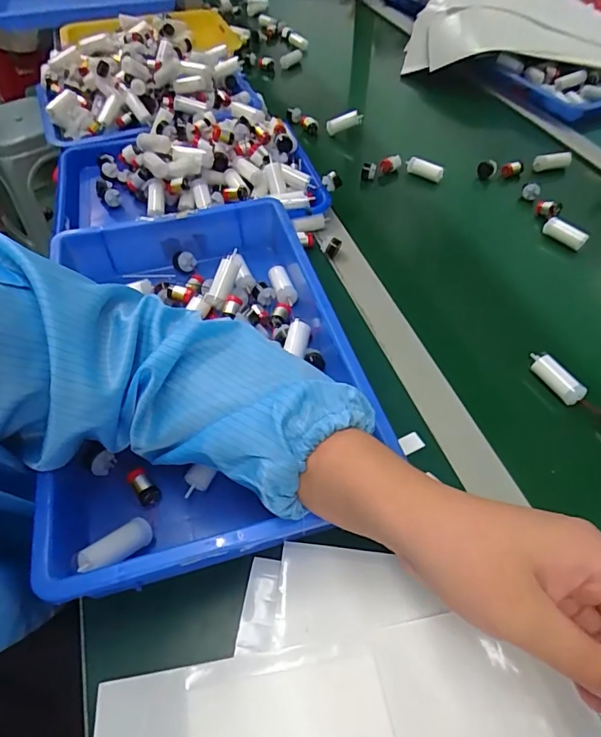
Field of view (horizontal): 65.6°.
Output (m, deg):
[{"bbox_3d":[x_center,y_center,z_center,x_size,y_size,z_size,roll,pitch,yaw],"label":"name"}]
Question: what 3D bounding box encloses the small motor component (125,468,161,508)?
[{"bbox_3d":[-0.119,0.090,0.355,0.015,0.011,0.033,-37,78,-26],"label":"small motor component"}]

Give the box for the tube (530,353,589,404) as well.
[{"bbox_3d":[0.236,0.008,0.432,0.016,0.020,0.056,-29,58,-20],"label":"tube"}]

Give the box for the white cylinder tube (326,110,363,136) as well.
[{"bbox_3d":[0.068,-0.391,0.743,0.059,0.027,0.019,-9,46,28],"label":"white cylinder tube"}]

